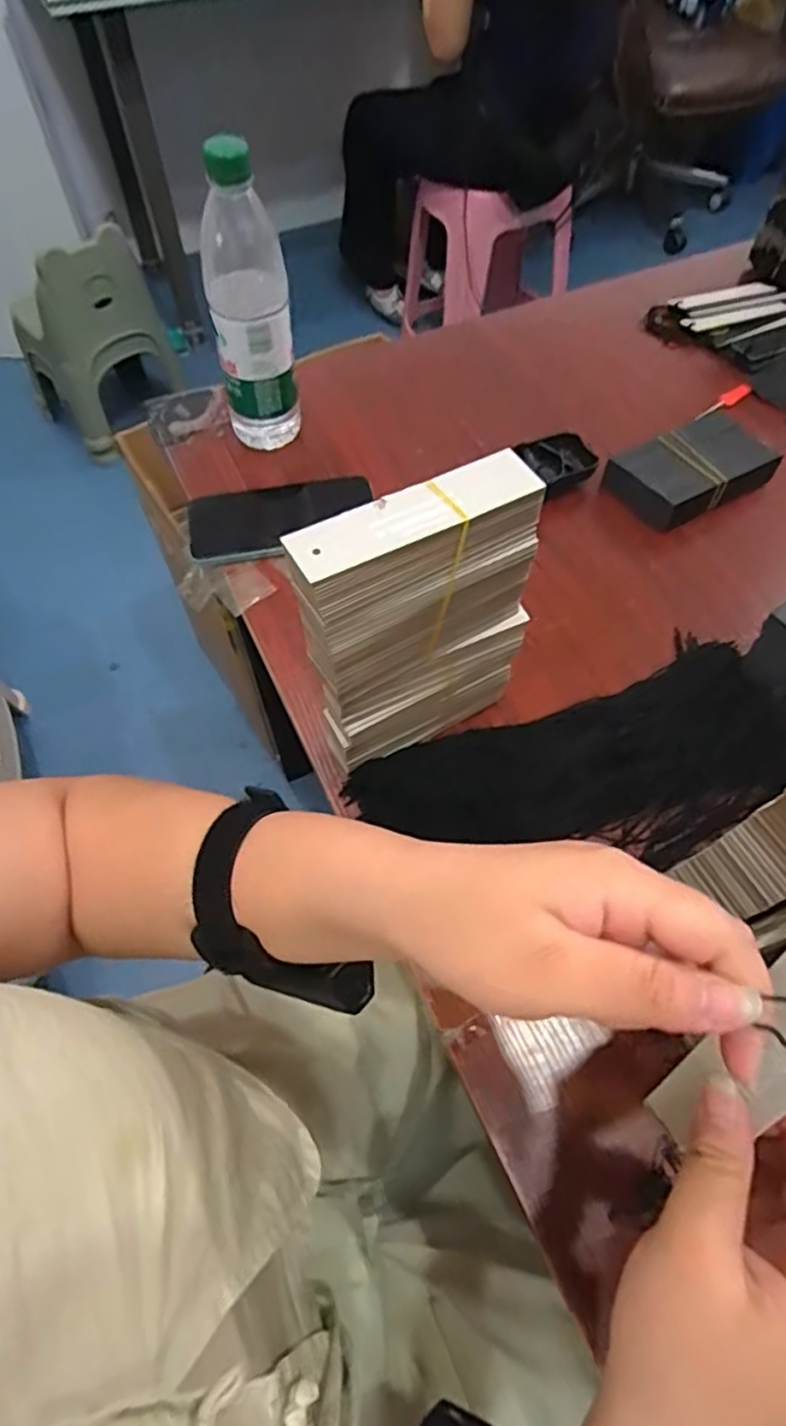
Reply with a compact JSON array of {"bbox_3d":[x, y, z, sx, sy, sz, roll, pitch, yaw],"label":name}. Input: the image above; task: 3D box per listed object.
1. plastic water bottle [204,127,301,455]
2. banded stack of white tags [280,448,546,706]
[{"bbox_3d":[-0.116,-0.324,0.552,0.062,0.225,0.053,-8,59,-5],"label":"plastic water bottle"},{"bbox_3d":[0.011,-0.067,0.358,0.131,0.102,0.032,-27,62,-15],"label":"banded stack of white tags"}]

